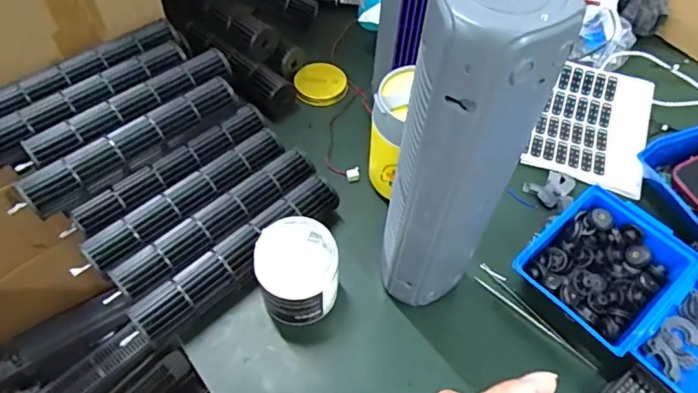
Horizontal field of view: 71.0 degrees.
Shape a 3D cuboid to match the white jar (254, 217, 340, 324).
[{"bbox_3d":[-0.047,0.070,0.458,0.072,0.081,0.078,1,54,-2],"label":"white jar"}]

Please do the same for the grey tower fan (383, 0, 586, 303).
[{"bbox_3d":[0.081,-0.016,0.377,0.083,0.310,0.091,22,56,12],"label":"grey tower fan"}]

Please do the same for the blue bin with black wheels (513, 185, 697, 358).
[{"bbox_3d":[0.241,0.069,0.471,0.131,0.060,0.112,-34,63,-24],"label":"blue bin with black wheels"}]

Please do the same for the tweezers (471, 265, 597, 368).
[{"bbox_3d":[0.180,0.112,0.474,0.131,0.007,0.023,39,61,22],"label":"tweezers"}]

